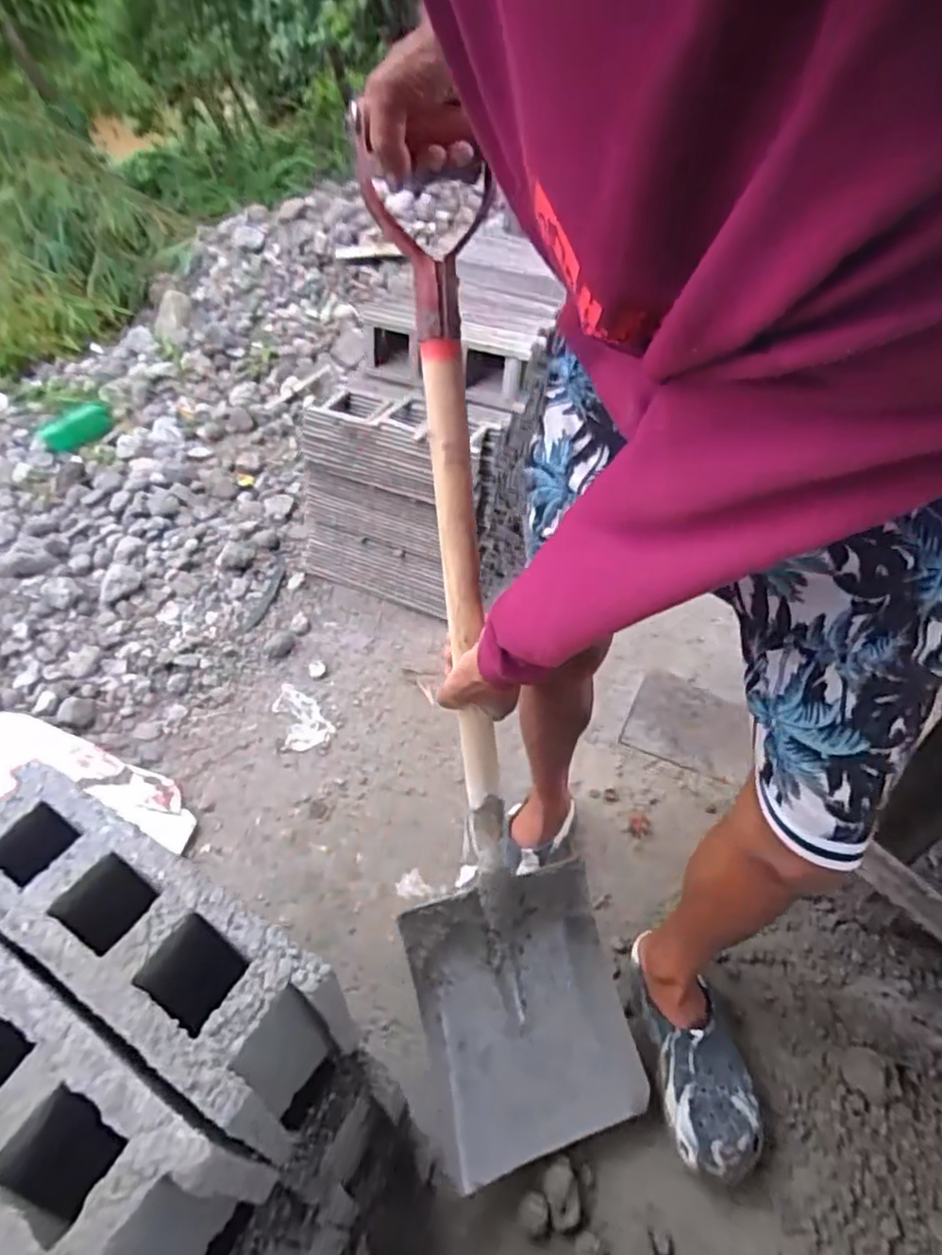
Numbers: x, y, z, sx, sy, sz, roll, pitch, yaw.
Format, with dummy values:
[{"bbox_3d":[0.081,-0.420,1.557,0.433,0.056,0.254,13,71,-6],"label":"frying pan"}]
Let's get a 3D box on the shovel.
[{"bbox_3d":[0.030,0.116,0.640,0.231,0.940,0.140,-8,19,-7],"label":"shovel"}]

